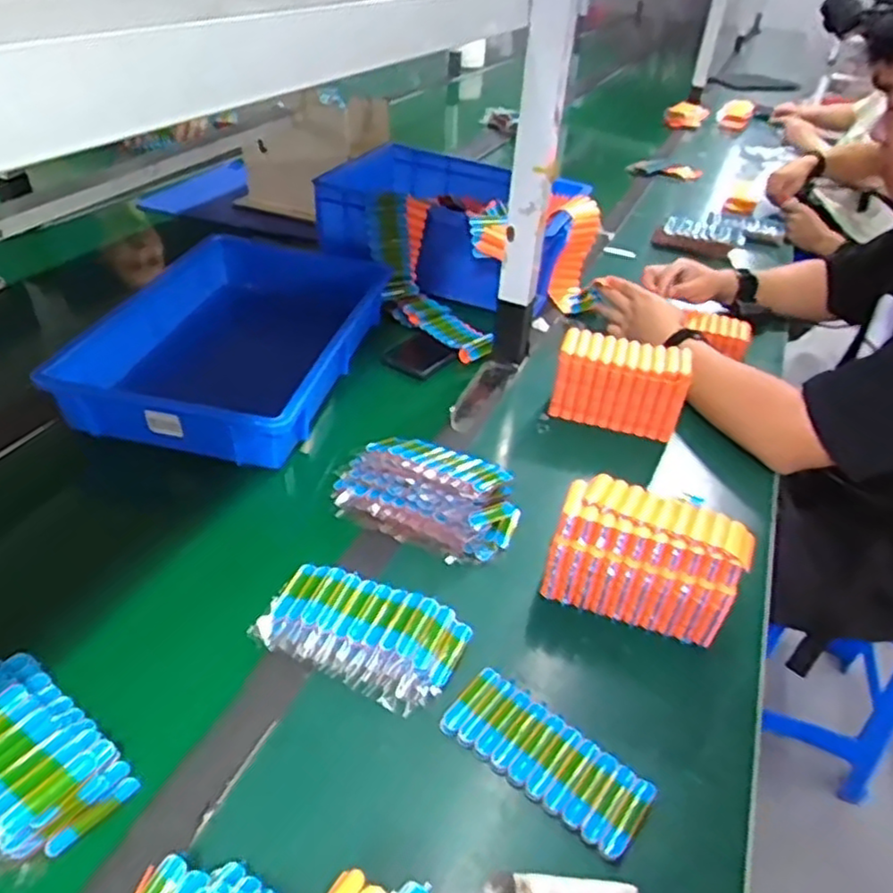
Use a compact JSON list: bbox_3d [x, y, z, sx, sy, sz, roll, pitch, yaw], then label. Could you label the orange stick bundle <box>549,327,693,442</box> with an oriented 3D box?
[{"bbox_3d":[0.220,-0.081,0.874,0.157,0.086,0.067,13,38,11],"label":"orange stick bundle"}]

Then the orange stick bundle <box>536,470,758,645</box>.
[{"bbox_3d":[0.184,0.100,0.631,0.164,0.090,0.108,16,39,15],"label":"orange stick bundle"}]

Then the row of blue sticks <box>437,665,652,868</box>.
[{"bbox_3d":[0.075,0.231,0.516,0.152,0.010,0.065,28,44,28],"label":"row of blue sticks"}]

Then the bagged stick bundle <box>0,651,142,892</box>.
[{"bbox_3d":[-0.310,0.217,0.482,0.166,0.033,0.103,28,43,27],"label":"bagged stick bundle"}]

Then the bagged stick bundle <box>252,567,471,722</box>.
[{"bbox_3d":[-0.072,0.156,0.583,0.165,0.030,0.090,19,40,18],"label":"bagged stick bundle"}]

